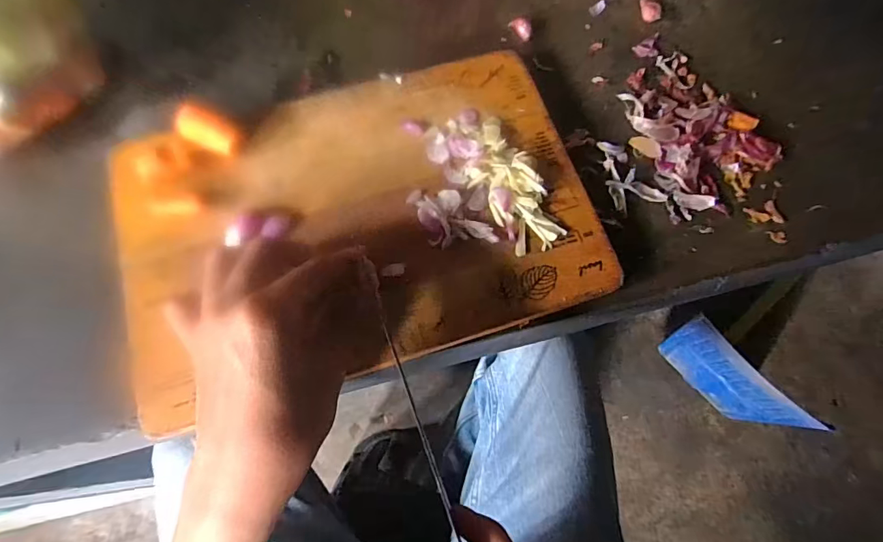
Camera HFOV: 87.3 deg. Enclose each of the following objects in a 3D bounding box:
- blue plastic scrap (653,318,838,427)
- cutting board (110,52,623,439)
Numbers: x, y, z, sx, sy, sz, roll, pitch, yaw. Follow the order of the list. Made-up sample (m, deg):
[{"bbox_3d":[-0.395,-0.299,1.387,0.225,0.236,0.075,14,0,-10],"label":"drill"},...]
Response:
[{"bbox_3d":[0.551,0.208,0.905,0.016,0.239,0.236,-35,73,-10],"label":"blue plastic scrap"},{"bbox_3d":[-0.053,-0.039,0.296,0.290,0.015,0.195,-17,72,-7],"label":"cutting board"}]

